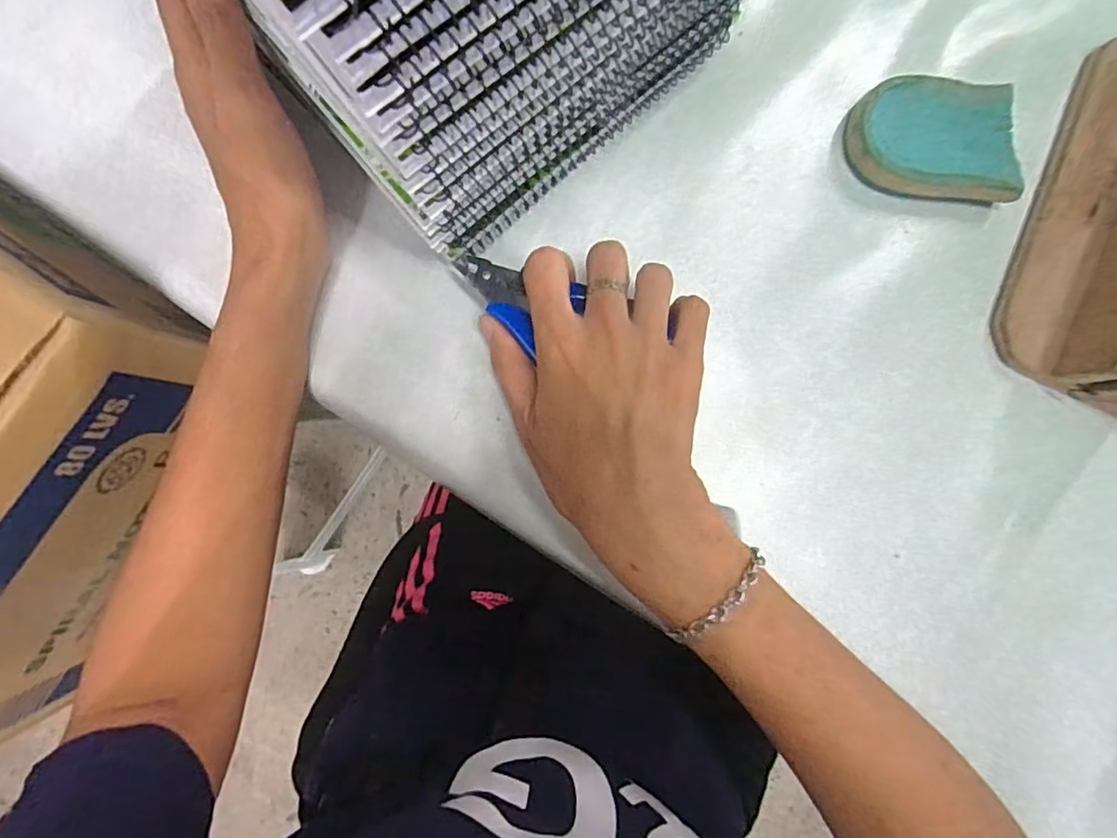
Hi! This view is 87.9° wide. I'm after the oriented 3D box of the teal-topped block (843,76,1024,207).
[{"bbox_3d":[0.201,-0.149,0.309,0.090,0.014,0.061,8,87,-2],"label":"teal-topped block"}]

